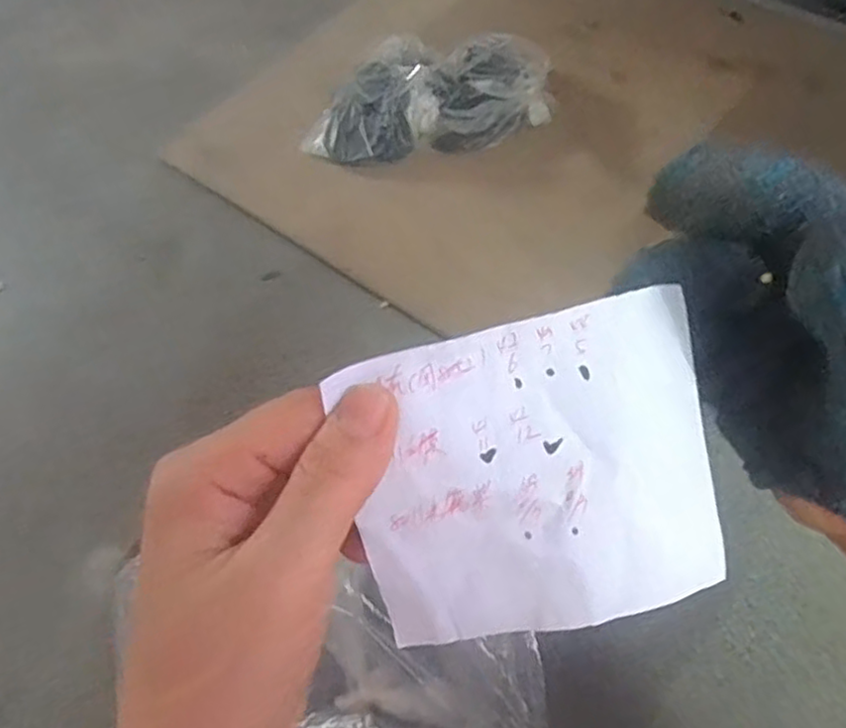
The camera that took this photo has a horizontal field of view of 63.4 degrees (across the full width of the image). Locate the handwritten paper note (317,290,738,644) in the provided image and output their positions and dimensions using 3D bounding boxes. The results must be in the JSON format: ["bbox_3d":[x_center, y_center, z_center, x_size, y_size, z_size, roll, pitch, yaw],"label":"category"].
[{"bbox_3d":[0.032,0.033,0.196,0.099,0.009,0.090,-15,101,-2],"label":"handwritten paper note"}]

